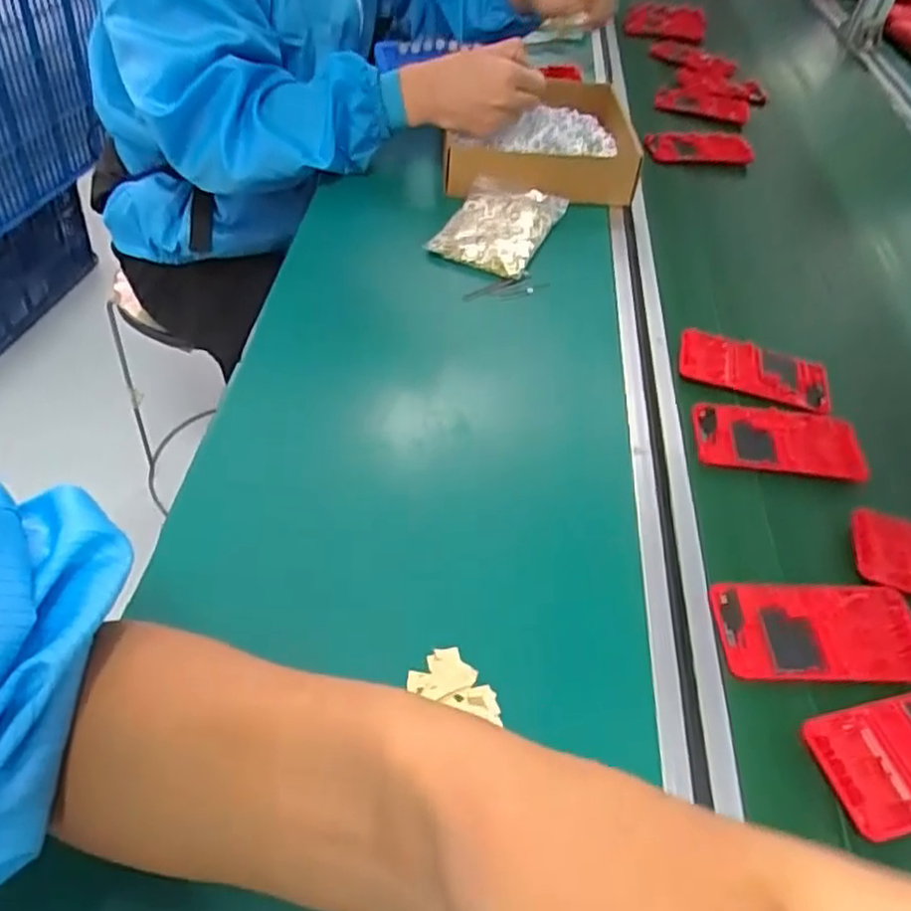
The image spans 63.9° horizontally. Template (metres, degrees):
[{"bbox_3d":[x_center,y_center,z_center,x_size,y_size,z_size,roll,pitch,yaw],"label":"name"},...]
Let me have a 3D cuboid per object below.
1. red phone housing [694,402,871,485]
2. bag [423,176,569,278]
[{"bbox_3d":[0.241,-0.014,0.548,0.123,0.008,0.068,6,46,-4],"label":"red phone housing"},{"bbox_3d":[0.041,-0.227,0.708,0.093,0.028,0.144,22,47,11],"label":"bag"}]

